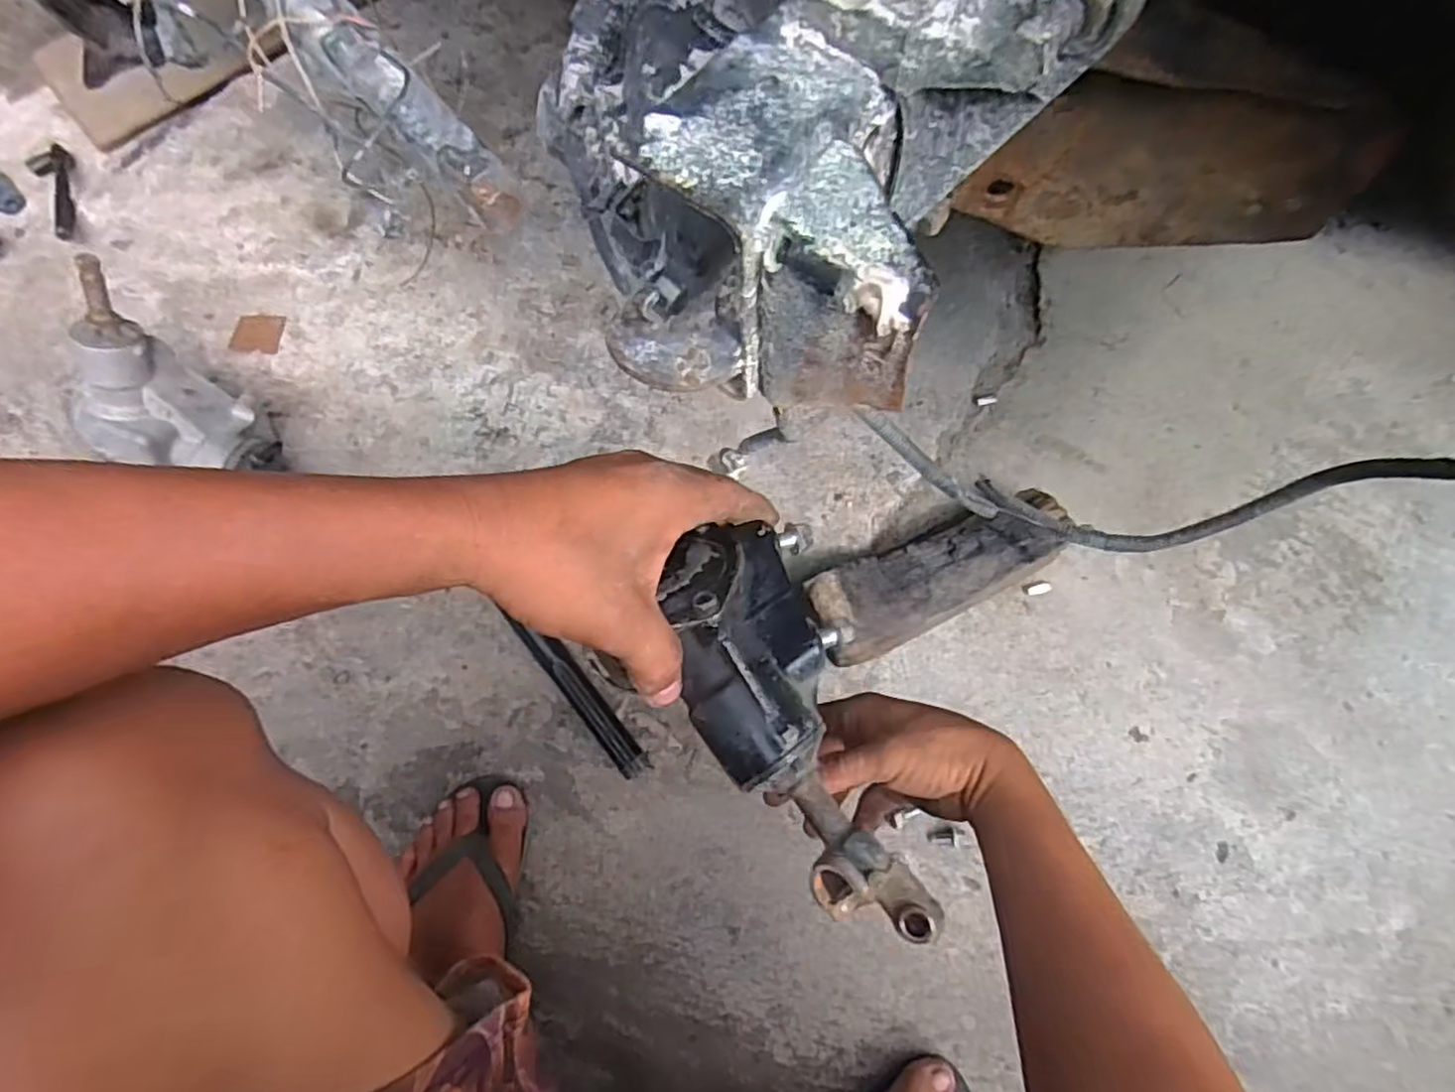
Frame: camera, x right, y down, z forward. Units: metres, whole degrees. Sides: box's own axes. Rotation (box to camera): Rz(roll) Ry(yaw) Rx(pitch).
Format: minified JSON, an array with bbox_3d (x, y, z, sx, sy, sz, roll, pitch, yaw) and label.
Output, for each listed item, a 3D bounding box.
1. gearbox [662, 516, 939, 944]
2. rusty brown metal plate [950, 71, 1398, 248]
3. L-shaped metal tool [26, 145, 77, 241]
[{"bbox_3d":[0.034,0.080,0.320,0.081,0.058,0.198,-22,78,-7],"label":"gearbox"},{"bbox_3d":[0.212,-0.183,0.354,0.166,0.092,0.017,12,69,6],"label":"rusty brown metal plate"},{"bbox_3d":[-0.810,-0.429,0.866,0.053,0.013,0.227,-33,60,-11],"label":"L-shaped metal tool"}]

